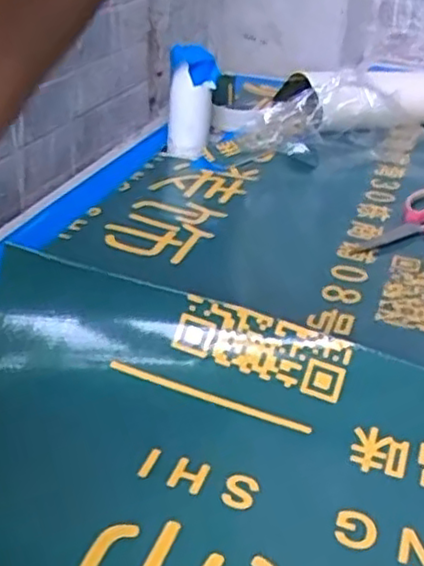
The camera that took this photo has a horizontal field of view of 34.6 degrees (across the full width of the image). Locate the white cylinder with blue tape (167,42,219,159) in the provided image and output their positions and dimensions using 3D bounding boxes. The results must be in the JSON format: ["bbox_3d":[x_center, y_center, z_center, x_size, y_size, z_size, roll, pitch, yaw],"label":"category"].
[{"bbox_3d":[-0.023,-0.215,0.802,0.053,0.119,0.054,4,32,1],"label":"white cylinder with blue tape"}]

